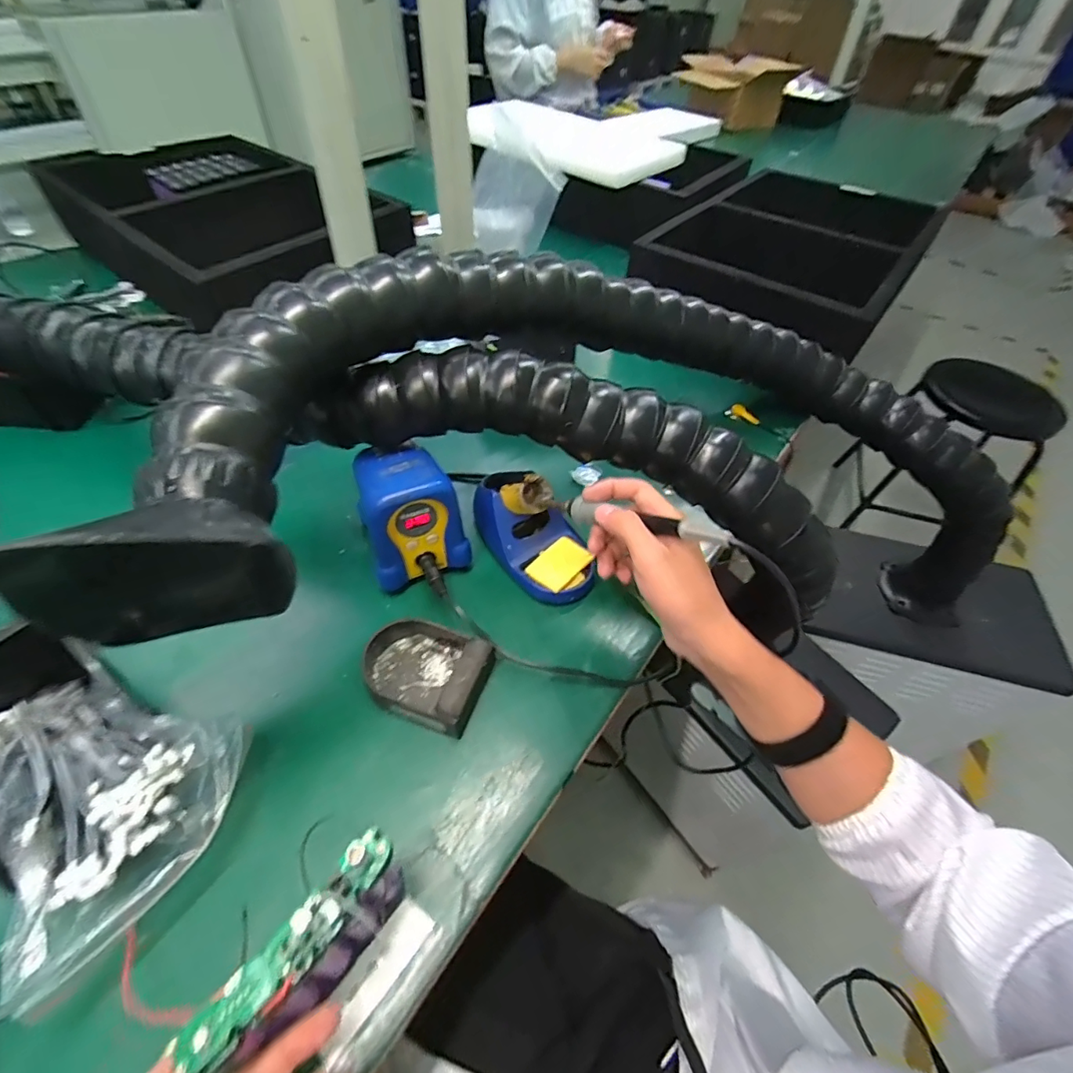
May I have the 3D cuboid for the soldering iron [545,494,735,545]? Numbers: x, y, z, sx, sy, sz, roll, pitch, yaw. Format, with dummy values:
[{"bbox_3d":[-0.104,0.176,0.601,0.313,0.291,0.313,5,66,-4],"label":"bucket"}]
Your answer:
[{"bbox_3d":[0.066,-0.012,0.392,0.014,0.017,0.179,-35,33,-28],"label":"soldering iron"}]

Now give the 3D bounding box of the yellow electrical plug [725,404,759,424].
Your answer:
[{"bbox_3d":[0.289,-0.169,0.717,0.014,0.019,0.048,-24,56,-22],"label":"yellow electrical plug"}]

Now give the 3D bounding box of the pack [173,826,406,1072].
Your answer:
[{"bbox_3d":[-0.122,0.229,0.287,0.027,0.092,0.112,33,55,21],"label":"pack"}]

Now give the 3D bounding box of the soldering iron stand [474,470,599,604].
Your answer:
[{"bbox_3d":[0.001,-0.011,0.506,0.087,0.083,0.148,-26,57,-24],"label":"soldering iron stand"}]

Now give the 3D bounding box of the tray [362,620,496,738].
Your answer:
[{"bbox_3d":[-0.093,0.112,0.429,0.098,0.034,0.076,19,51,12],"label":"tray"}]

